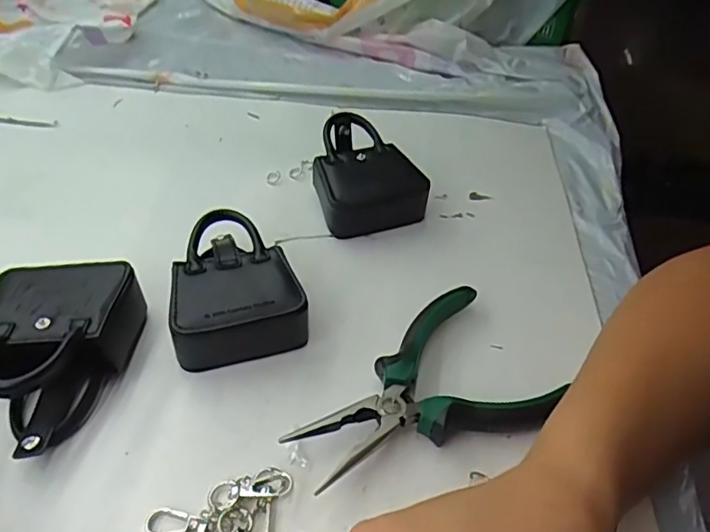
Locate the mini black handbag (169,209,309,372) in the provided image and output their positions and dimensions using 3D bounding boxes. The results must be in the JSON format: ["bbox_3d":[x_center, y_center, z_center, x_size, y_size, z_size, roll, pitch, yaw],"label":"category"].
[{"bbox_3d":[-0.075,0.012,0.356,0.073,0.042,0.095,-8,43,-15],"label":"mini black handbag"}]

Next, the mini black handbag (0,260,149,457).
[{"bbox_3d":[-0.161,0.047,0.312,0.074,0.043,0.106,-2,42,-8],"label":"mini black handbag"}]

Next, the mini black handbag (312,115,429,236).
[{"bbox_3d":[0.005,-0.067,0.444,0.078,0.051,0.099,-12,44,-19],"label":"mini black handbag"}]

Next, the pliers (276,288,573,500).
[{"bbox_3d":[0.041,0.073,0.311,0.146,0.024,0.089,-27,51,-31],"label":"pliers"}]

